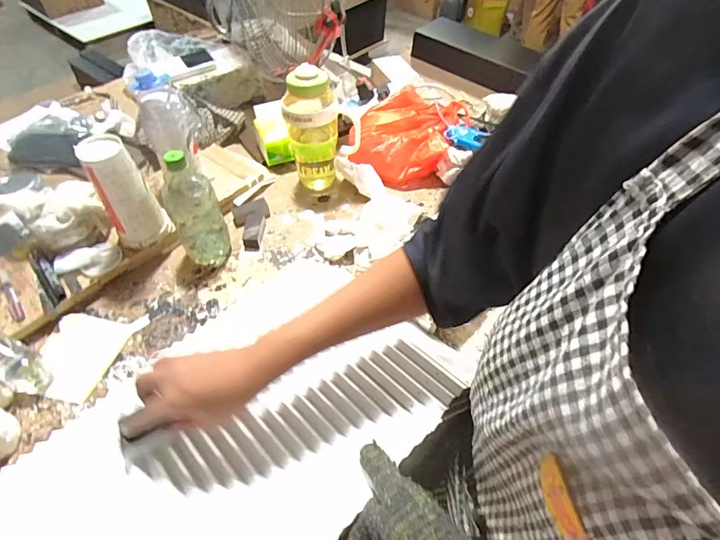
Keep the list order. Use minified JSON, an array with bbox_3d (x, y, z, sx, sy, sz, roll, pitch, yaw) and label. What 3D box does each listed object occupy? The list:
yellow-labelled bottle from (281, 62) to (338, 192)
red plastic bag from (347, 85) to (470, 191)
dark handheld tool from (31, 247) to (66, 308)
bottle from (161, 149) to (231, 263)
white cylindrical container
[{"bbox_3d":[-0.093,-0.264,0.784,0.097,0.226,0.081,-4,52,-5],"label":"yellow-labelled bottle"},{"bbox_3d":[0.101,-0.287,0.877,0.220,0.088,0.213,16,53,11],"label":"red plastic bag"},{"bbox_3d":[-0.500,0.008,0.651,0.022,0.013,0.129,-33,59,-24],"label":"dark handheld tool"},{"bbox_3d":[-0.269,-0.094,0.669,0.078,0.189,0.069,-21,55,-17],"label":"bottle"},{"bbox_3d":[-0.373,-0.124,0.650,0.079,0.165,0.067,-21,55,-17],"label":"white cylindrical container"}]

